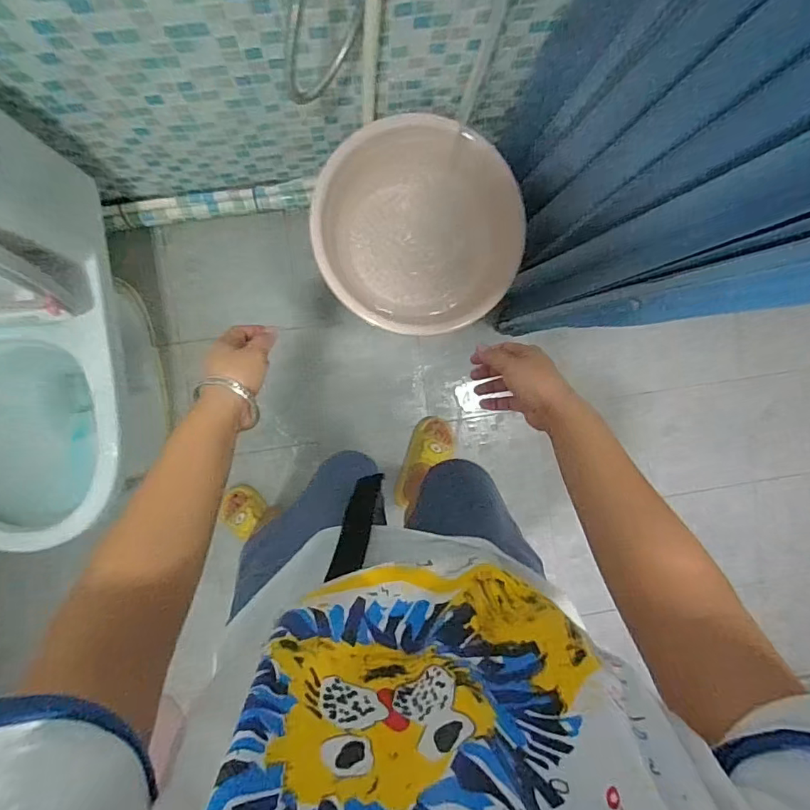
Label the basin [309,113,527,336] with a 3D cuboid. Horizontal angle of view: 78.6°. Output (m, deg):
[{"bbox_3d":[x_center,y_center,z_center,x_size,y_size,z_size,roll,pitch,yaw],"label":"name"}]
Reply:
[{"bbox_3d":[0.027,-0.338,0.976,0.393,0.155,0.377,0,94,-6],"label":"basin"}]

